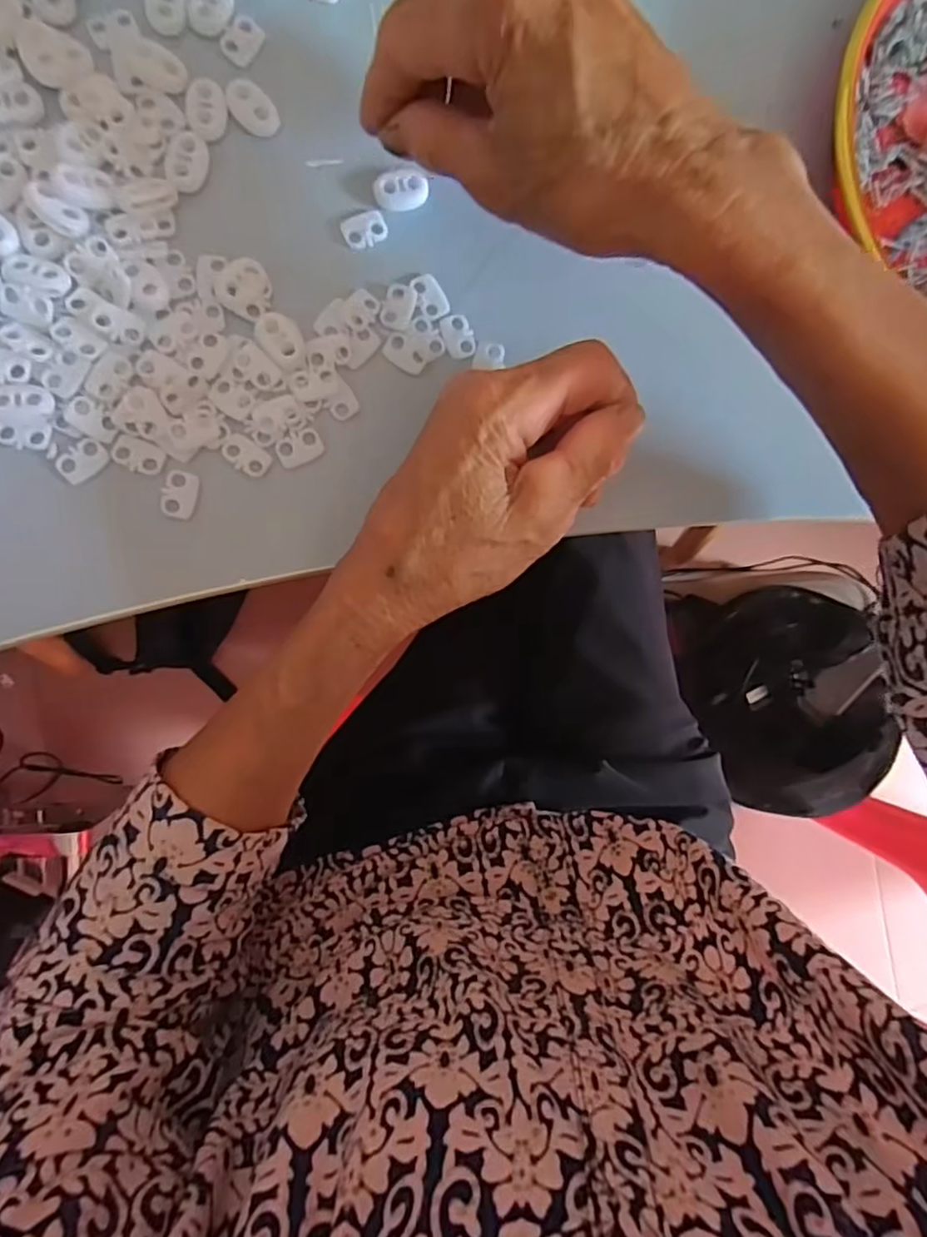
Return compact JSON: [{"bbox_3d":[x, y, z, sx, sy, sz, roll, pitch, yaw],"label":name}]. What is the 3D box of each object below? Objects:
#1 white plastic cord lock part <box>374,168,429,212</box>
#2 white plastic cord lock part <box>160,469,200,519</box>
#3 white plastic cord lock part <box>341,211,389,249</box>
[{"bbox_3d":[-0.025,-0.176,0.271,0.022,0.004,0.015,-20,94,-8],"label":"white plastic cord lock part"},{"bbox_3d":[-0.109,-0.048,0.254,0.012,0.004,0.018,11,89,-9],"label":"white plastic cord lock part"},{"bbox_3d":[-0.040,-0.160,0.271,0.018,0.004,0.013,-28,95,-7],"label":"white plastic cord lock part"}]

